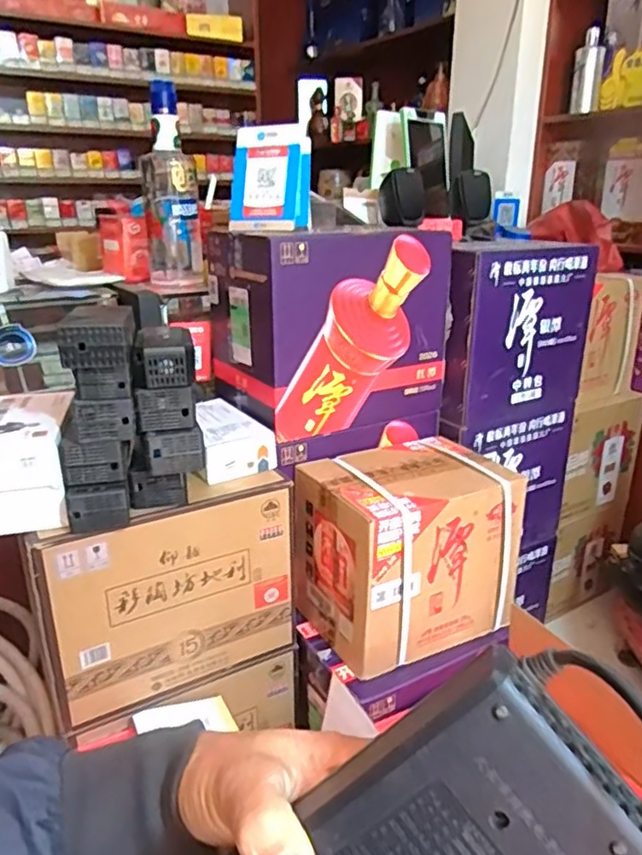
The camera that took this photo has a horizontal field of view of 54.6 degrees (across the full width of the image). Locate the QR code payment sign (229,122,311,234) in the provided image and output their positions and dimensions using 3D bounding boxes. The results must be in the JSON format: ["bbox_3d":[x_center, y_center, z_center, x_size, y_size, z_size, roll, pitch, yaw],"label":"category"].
[{"bbox_3d":[-0.090,-0.426,1.068,0.138,0.162,0.102,1,21,1],"label":"QR code payment sign"}]

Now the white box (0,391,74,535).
[{"bbox_3d":[-0.430,0.045,0.905,0.120,0.127,0.222,-5,21,-15],"label":"white box"}]

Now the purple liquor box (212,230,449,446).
[{"bbox_3d":[0.012,-0.195,1.179,0.370,0.322,0.256,-12,24,-29],"label":"purple liquor box"}]

